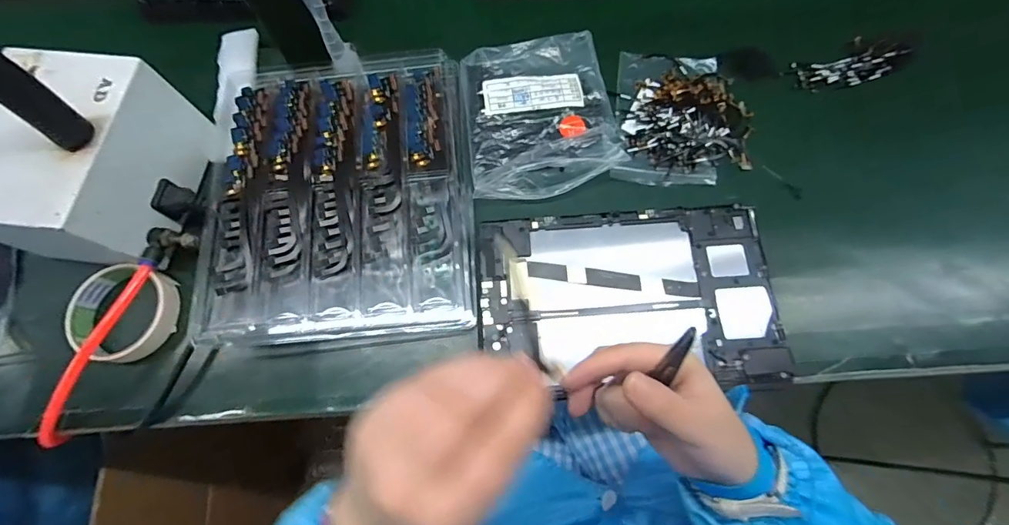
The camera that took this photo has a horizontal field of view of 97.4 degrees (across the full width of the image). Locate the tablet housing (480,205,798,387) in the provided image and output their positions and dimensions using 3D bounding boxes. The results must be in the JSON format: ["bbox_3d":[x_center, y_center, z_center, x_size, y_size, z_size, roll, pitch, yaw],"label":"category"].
[{"bbox_3d":[0.101,0.024,0.367,0.237,0.014,0.141,-2,76,1],"label":"tablet housing"}]

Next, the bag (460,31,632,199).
[{"bbox_3d":[0.035,-0.149,0.429,0.141,0.025,0.177,-6,70,-2],"label":"bag"}]

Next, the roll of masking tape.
[{"bbox_3d":[-0.337,0.043,0.394,0.087,0.025,0.080,0,70,1],"label":"roll of masking tape"}]

